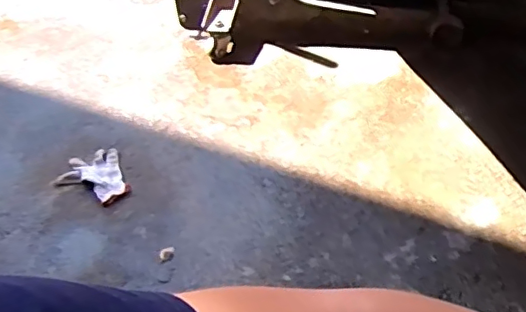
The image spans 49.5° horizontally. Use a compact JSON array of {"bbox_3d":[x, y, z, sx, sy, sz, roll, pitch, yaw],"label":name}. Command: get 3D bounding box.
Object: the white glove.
[{"bbox_3d":[-0.367,0.051,1.213,0.140,0.023,0.167,-21,46,-13],"label":"white glove"}]

